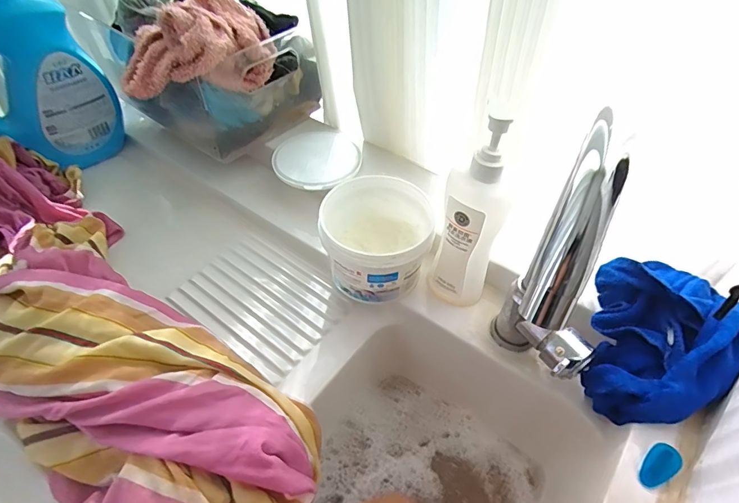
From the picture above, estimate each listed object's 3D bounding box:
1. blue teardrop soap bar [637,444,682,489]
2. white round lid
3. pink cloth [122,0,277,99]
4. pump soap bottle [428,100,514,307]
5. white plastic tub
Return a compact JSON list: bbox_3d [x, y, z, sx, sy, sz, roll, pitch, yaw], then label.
[{"bbox_3d":[0.232,0.172,0.346,0.038,0.009,0.021,-33,59,-23],"label":"blue teardrop soap bar"},{"bbox_3d":[-0.074,-0.137,0.611,0.118,0.013,0.140,0,52,1],"label":"white round lid"},{"bbox_3d":[-0.203,-0.245,0.520,0.162,0.096,0.136,-9,53,-7],"label":"pink cloth"},{"bbox_3d":[0.098,-0.026,0.419,0.061,0.212,0.046,13,53,10],"label":"pump soap bottle"},{"bbox_3d":[0.007,-0.006,0.496,0.111,0.106,0.113,0,52,0],"label":"white plastic tub"}]

